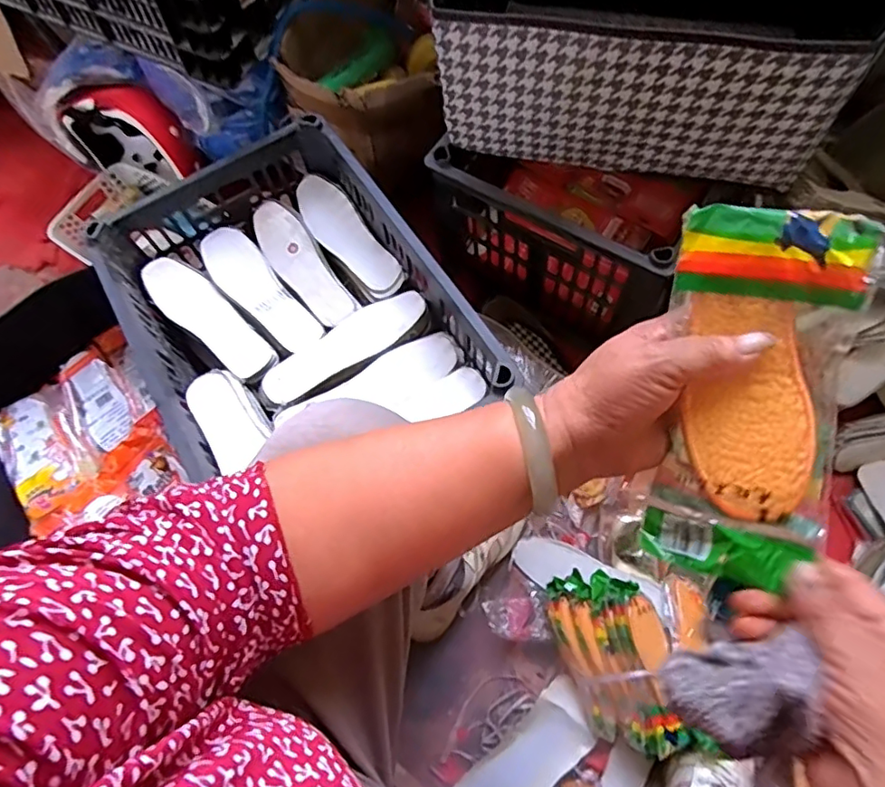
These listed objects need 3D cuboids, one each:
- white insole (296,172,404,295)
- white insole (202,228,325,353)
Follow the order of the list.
[{"bbox_3d":[-0.132,-0.216,0.782,0.063,0.031,0.222,-33,72,-10],"label":"white insole"},{"bbox_3d":[-0.249,-0.139,0.759,0.068,0.021,0.228,-39,72,-11],"label":"white insole"}]

